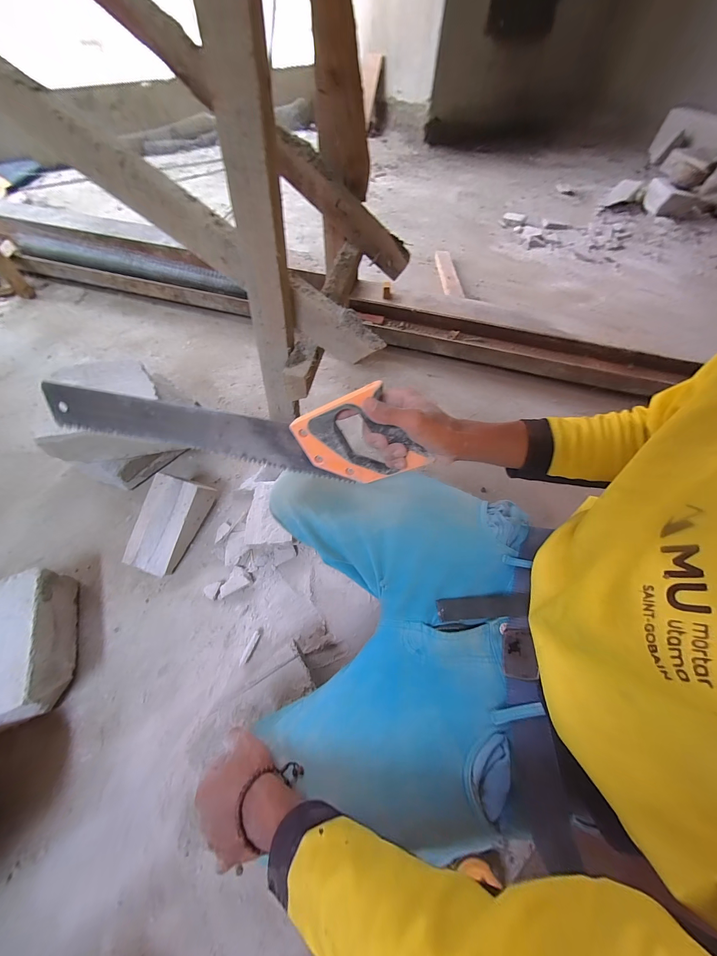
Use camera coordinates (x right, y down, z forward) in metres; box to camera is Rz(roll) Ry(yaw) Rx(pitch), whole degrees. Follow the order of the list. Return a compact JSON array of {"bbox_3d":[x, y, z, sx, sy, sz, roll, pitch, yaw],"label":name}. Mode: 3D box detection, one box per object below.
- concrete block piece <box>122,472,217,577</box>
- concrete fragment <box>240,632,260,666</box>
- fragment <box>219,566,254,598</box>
[{"bbox_3d":[-0.414,0.096,0.689,0.112,0.105,0.201,15,62,6],"label":"concrete block piece"},{"bbox_3d":[-0.209,0.327,0.614,0.014,0.005,0.061,20,63,8],"label":"concrete fragment"},{"bbox_3d":[-0.265,0.218,0.675,0.066,0.016,0.048,-32,67,-18],"label":"fragment"}]

